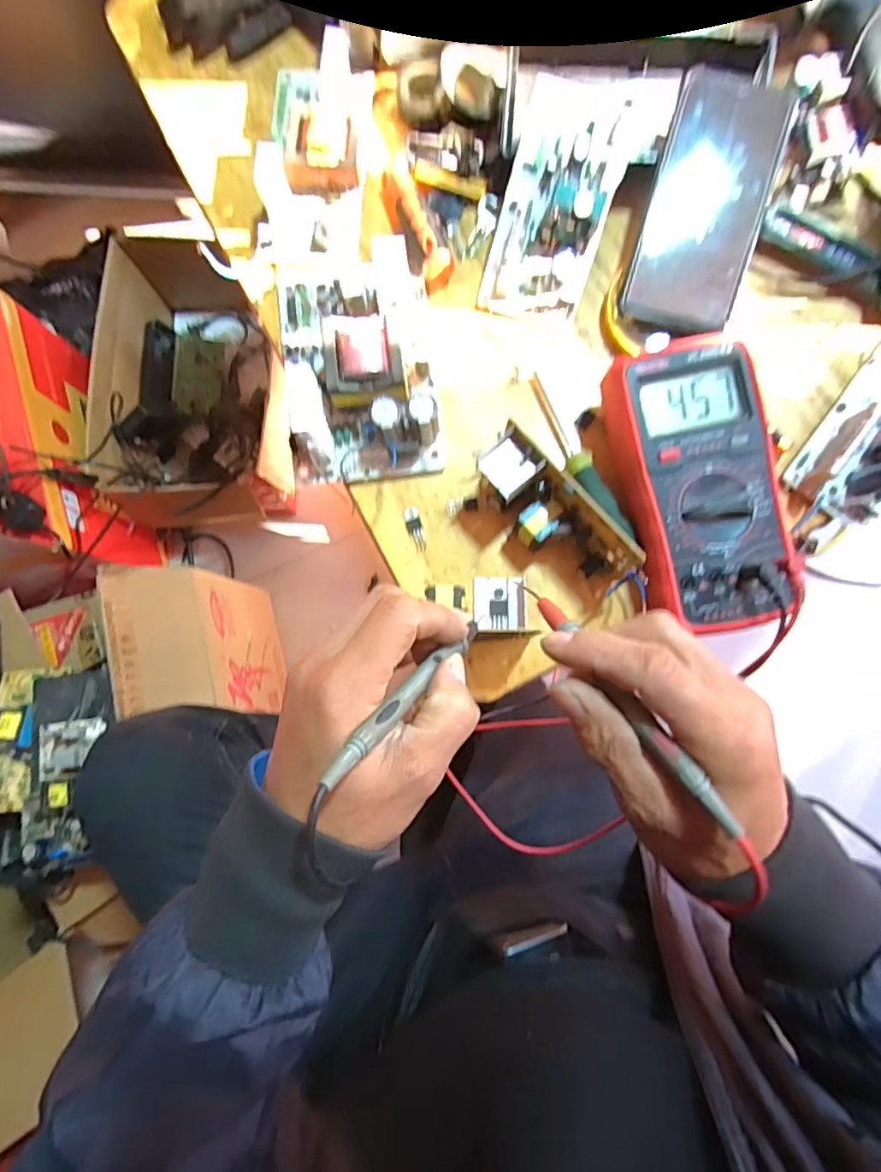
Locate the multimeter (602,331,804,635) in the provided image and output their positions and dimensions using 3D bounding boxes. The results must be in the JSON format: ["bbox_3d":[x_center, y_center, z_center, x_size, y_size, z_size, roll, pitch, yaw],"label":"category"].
[{"bbox_3d":[0.168,-0.063,0.365,0.091,0.052,0.177,-14,82,0],"label":"multimeter"}]

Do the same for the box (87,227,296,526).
[{"bbox_3d":[-0.392,-0.323,0.899,0.239,0.182,0.462,-2,82,2],"label":"box"}]

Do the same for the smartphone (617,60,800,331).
[{"bbox_3d":[0.183,-0.263,0.379,0.075,0.007,0.167,15,96,6],"label":"smartphone"}]

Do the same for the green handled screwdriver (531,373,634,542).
[{"bbox_3d":[0.094,-0.090,0.387,0.019,0.021,0.135,-29,82,-2],"label":"green handled screwdriver"}]

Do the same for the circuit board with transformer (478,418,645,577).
[{"bbox_3d":[0.072,-0.044,0.363,0.038,0.061,0.113,-41,83,-3],"label":"circuit board with transformer"}]

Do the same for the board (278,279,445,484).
[{"bbox_3d":[-0.061,-0.161,0.390,0.109,0.050,0.164,-7,82,2],"label":"board"}]

